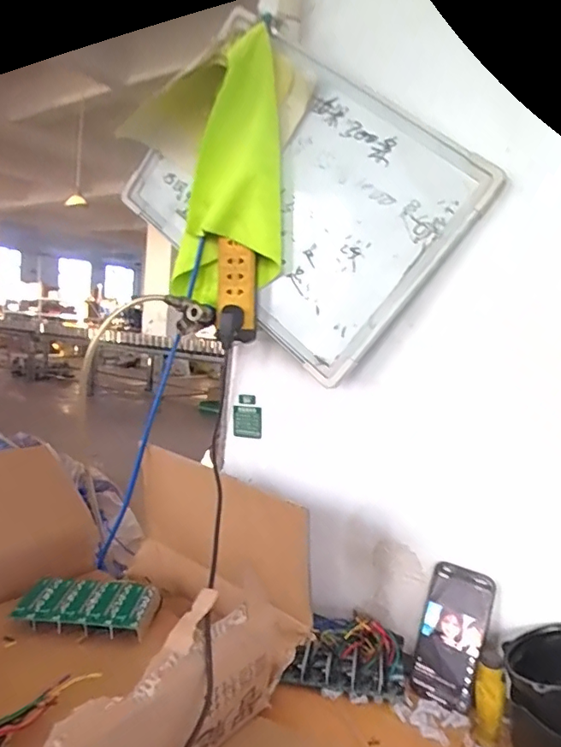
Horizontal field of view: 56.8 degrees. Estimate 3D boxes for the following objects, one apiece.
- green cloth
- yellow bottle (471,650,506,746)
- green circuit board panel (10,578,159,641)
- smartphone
[{"bbox_3d":[-0.074,-0.291,0.775,0.137,0.350,0.099,3,5,-16],"label":"green cloth"},{"bbox_3d":[0.234,0.363,0.579,0.031,0.106,0.040,7,6,30],"label":"yellow bottle"},{"bbox_3d":[-0.247,0.300,0.666,0.163,0.035,0.082,5,5,5],"label":"green circuit board panel"},{"bbox_3d":[0.219,0.332,0.665,0.078,0.161,0.017,9,-16,42],"label":"smartphone"}]

